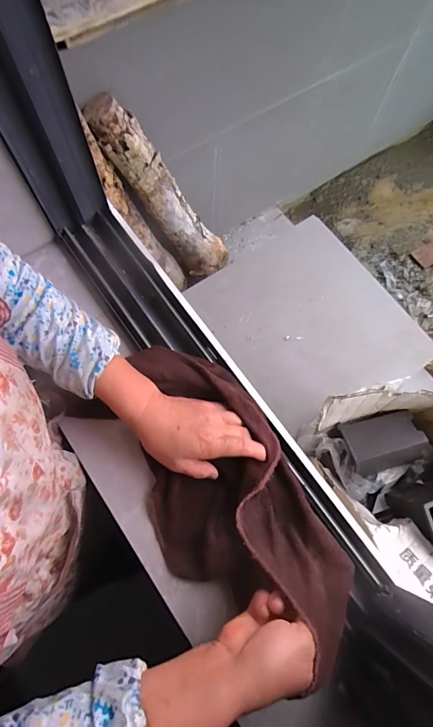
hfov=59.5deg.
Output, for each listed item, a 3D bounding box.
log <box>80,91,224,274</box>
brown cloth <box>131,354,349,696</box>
[{"bbox_3d":[-0.155,-0.509,1.222,0.140,0.752,0.120,-2,70,22],"label":"log"},{"bbox_3d":[0.002,0.140,0.434,0.179,0.107,0.371,-26,74,-10],"label":"brown cloth"}]

